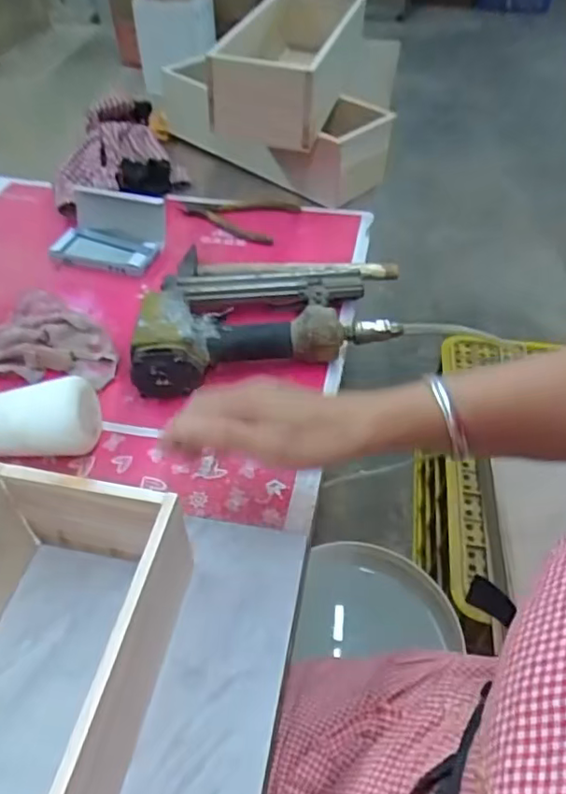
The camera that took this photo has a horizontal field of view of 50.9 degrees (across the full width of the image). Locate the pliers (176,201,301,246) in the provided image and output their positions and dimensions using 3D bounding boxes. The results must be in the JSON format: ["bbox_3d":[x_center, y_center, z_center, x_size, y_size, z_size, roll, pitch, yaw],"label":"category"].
[{"bbox_3d":[-0.065,-0.240,0.784,0.146,0.011,0.109,17,49,16],"label":"pliers"}]

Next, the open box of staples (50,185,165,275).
[{"bbox_3d":[-0.210,-0.203,0.721,0.126,0.054,0.094,10,47,10],"label":"open box of staples"}]

